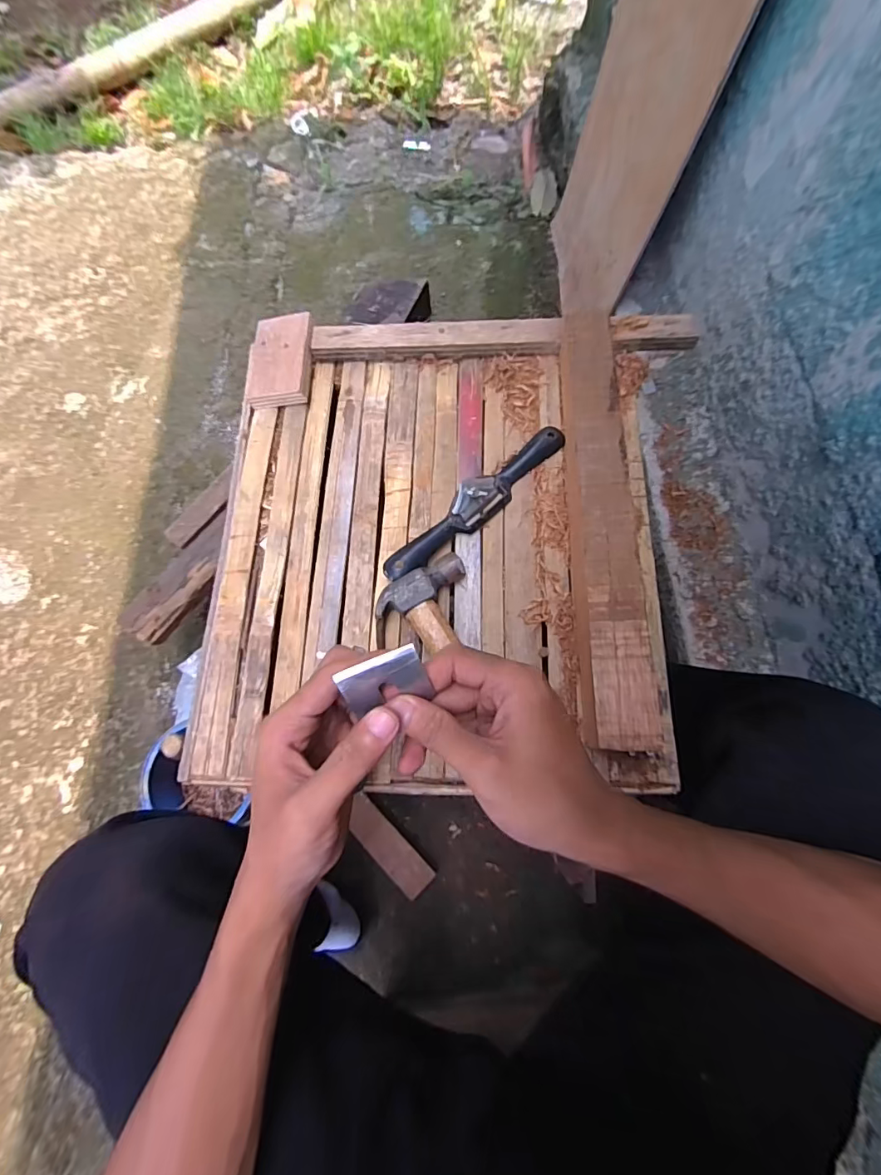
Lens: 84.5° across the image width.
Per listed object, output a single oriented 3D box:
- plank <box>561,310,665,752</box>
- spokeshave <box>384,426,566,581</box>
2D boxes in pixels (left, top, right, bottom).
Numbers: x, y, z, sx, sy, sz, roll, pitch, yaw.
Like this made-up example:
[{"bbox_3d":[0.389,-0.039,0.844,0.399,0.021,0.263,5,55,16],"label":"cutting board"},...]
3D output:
[{"bbox_3d":[0.120,-0.063,0.365,0.046,0.021,0.350,0,74,4],"label":"plank"},{"bbox_3d":[0.031,-0.074,0.423,0.197,0.024,0.033,-41,75,-8],"label":"spokeshave"}]

